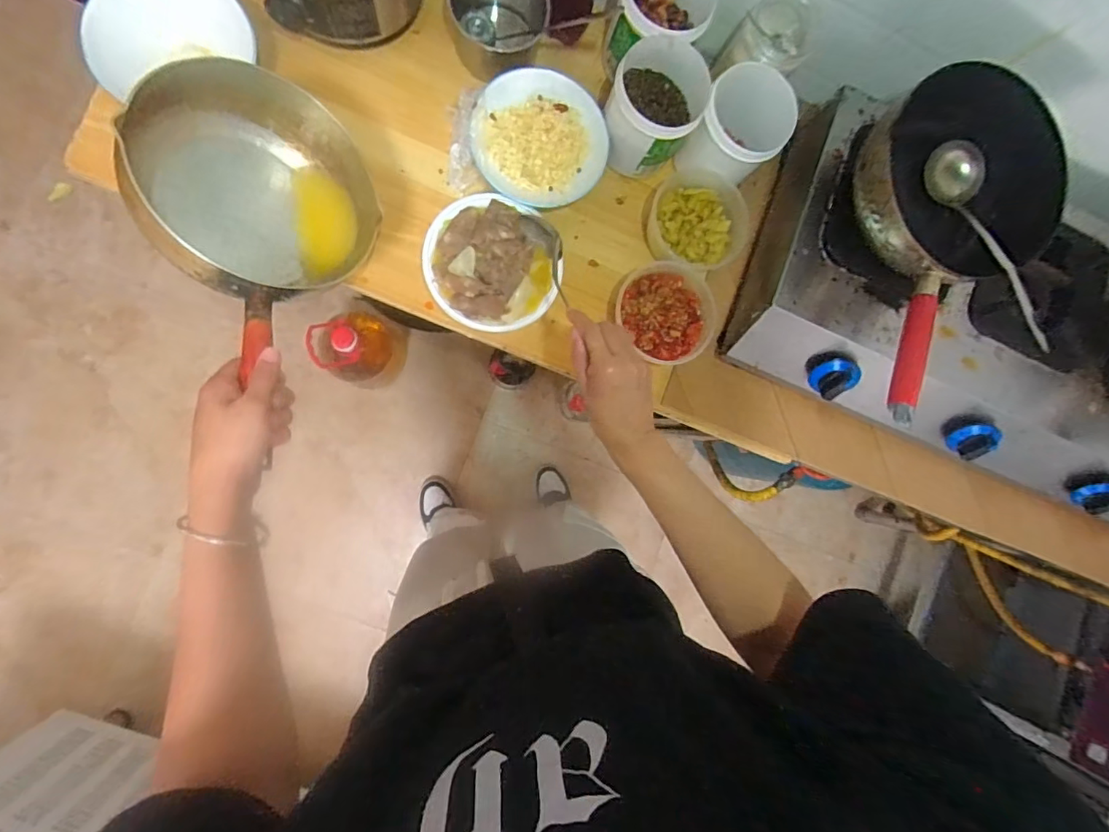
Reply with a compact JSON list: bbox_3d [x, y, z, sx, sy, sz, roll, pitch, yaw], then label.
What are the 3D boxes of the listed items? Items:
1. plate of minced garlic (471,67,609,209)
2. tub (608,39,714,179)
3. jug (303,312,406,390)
[{"bbox_3d":[-0.019,-0.344,0.662,0.166,0.034,0.159,2,88,-9],"label":"plate of minced garlic"},{"bbox_3d":[0.118,-0.377,0.652,0.104,0.103,0.113,0,88,-9],"label":"tub"},{"bbox_3d":[-0.426,-0.155,1.177,0.144,0.312,0.166,17,86,-9],"label":"jug"}]

